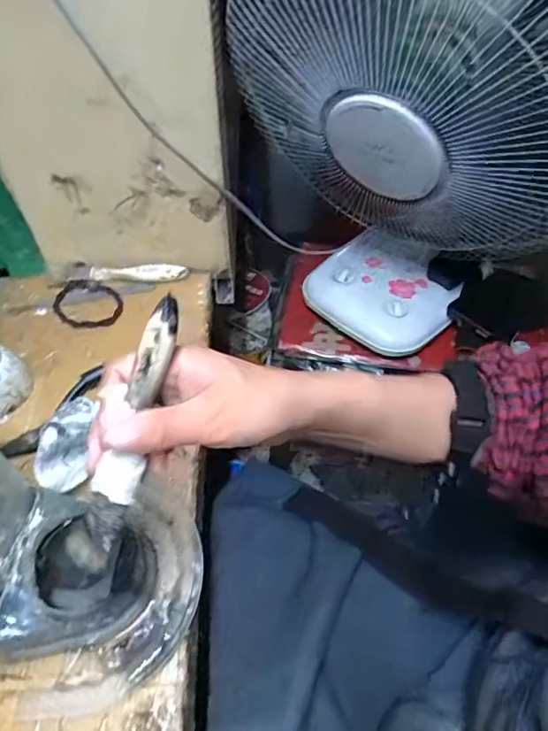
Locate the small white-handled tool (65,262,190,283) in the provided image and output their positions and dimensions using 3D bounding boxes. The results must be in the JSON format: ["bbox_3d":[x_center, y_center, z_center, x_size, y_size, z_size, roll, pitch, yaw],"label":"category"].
[{"bbox_3d":[-0.159,-0.102,0.555,0.128,0.012,0.022,1,51,1],"label":"small white-handled tool"}]

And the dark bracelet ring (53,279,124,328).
[{"bbox_3d":[-0.192,-0.065,0.531,0.077,0.009,0.058,23,55,18],"label":"dark bracelet ring"}]

